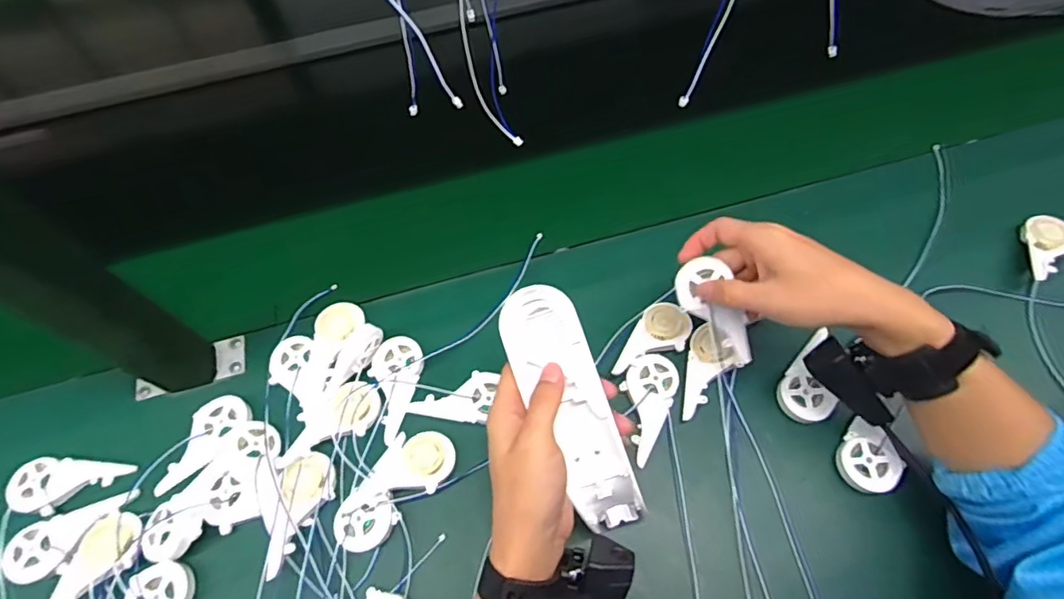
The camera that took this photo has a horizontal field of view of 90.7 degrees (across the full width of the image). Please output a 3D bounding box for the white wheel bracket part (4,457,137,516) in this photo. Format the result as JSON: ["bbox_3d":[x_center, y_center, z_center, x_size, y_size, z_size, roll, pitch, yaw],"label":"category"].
[{"bbox_3d":[-0.393,0.155,0.451,0.090,0.009,0.044,-7,61,-20],"label":"white wheel bracket part"}]

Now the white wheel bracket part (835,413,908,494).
[{"bbox_3d":[0.271,0.128,0.419,0.042,0.018,0.057,32,69,18],"label":"white wheel bracket part"}]

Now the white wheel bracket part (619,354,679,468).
[{"bbox_3d":[0.101,0.094,0.455,0.044,0.012,0.091,6,76,7],"label":"white wheel bracket part"}]

